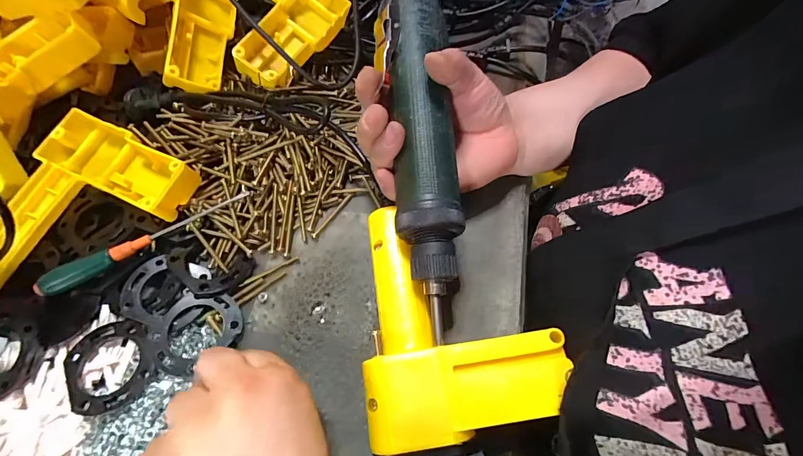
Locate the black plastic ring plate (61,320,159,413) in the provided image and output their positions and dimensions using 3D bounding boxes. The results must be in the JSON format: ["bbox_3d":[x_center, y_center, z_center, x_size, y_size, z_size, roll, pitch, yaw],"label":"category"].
[{"bbox_3d":[-0.191,0.089,0.242,0.055,0.006,0.055,0,61,-1],"label":"black plastic ring plate"}]

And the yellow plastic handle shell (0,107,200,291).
[{"bbox_3d":[-0.239,-0.010,0.266,0.116,0.034,0.142,27,67,14],"label":"yellow plastic handle shell"}]

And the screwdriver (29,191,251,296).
[{"bbox_3d":[-0.187,0.008,0.270,0.150,0.015,0.013,-30,66,-13],"label":"screwdriver"}]

